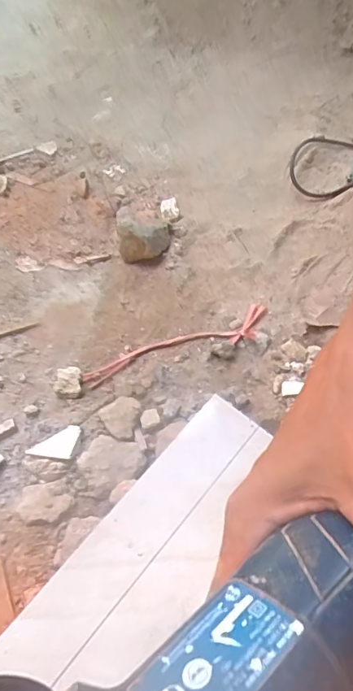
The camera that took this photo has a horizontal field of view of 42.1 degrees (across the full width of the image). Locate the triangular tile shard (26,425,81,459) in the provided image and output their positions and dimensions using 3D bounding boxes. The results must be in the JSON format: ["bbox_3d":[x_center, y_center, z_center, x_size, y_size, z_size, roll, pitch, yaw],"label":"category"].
[{"bbox_3d":[-0.147,0.116,0.557,0.054,0.014,0.043,7,60,6],"label":"triangular tile shard"}]

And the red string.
[{"bbox_3d":[0.004,0.004,0.605,0.257,0.009,0.045,-21,61,-10],"label":"red string"}]

